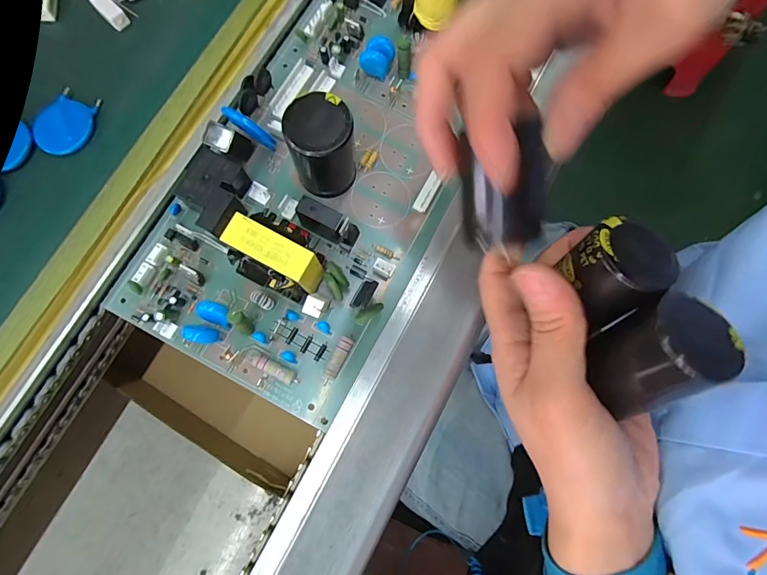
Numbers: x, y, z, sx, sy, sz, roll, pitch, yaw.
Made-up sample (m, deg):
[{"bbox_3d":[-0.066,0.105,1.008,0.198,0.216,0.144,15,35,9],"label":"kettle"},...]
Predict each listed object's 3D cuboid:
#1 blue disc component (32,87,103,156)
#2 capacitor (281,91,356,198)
[{"bbox_3d":[-0.184,-0.095,0.237,0.029,0.008,0.039,21,79,1],"label":"blue disc component"},{"bbox_3d":[-0.033,-0.073,0.219,0.034,0.049,0.034,0,79,-2],"label":"capacitor"}]

